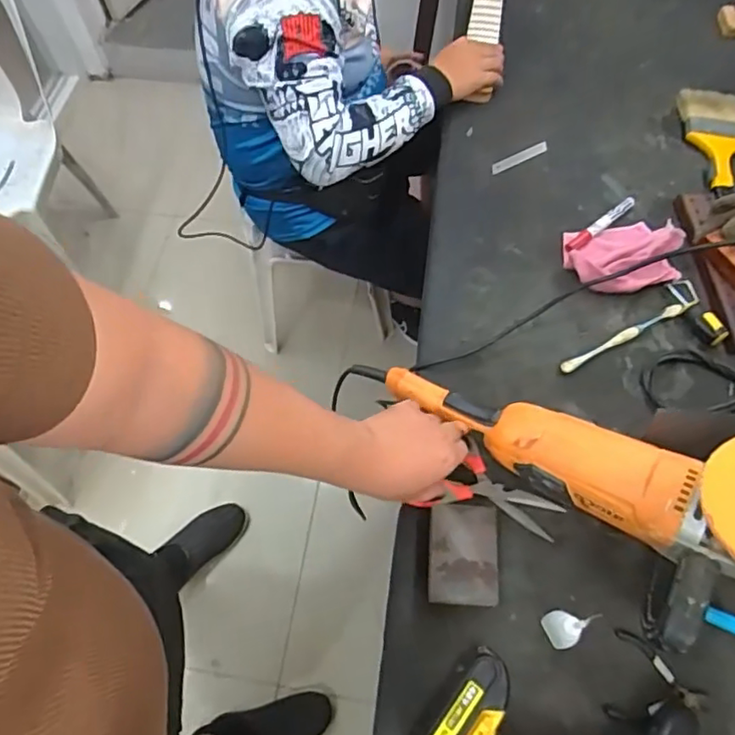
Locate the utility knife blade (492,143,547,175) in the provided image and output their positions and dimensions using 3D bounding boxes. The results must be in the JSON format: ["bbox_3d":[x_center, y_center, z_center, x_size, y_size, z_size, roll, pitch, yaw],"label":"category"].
[{"bbox_3d":[0.234,-0.322,0.915,0.103,0.004,0.018,-27,73,-13],"label":"utility knife blade"}]

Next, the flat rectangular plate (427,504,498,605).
[{"bbox_3d":[0.103,0.201,0.644,0.071,0.032,0.102,3,63,4],"label":"flat rectangular plate"}]

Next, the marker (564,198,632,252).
[{"bbox_3d":[0.331,-0.202,0.842,0.145,0.011,0.018,-39,68,-16],"label":"marker"}]

